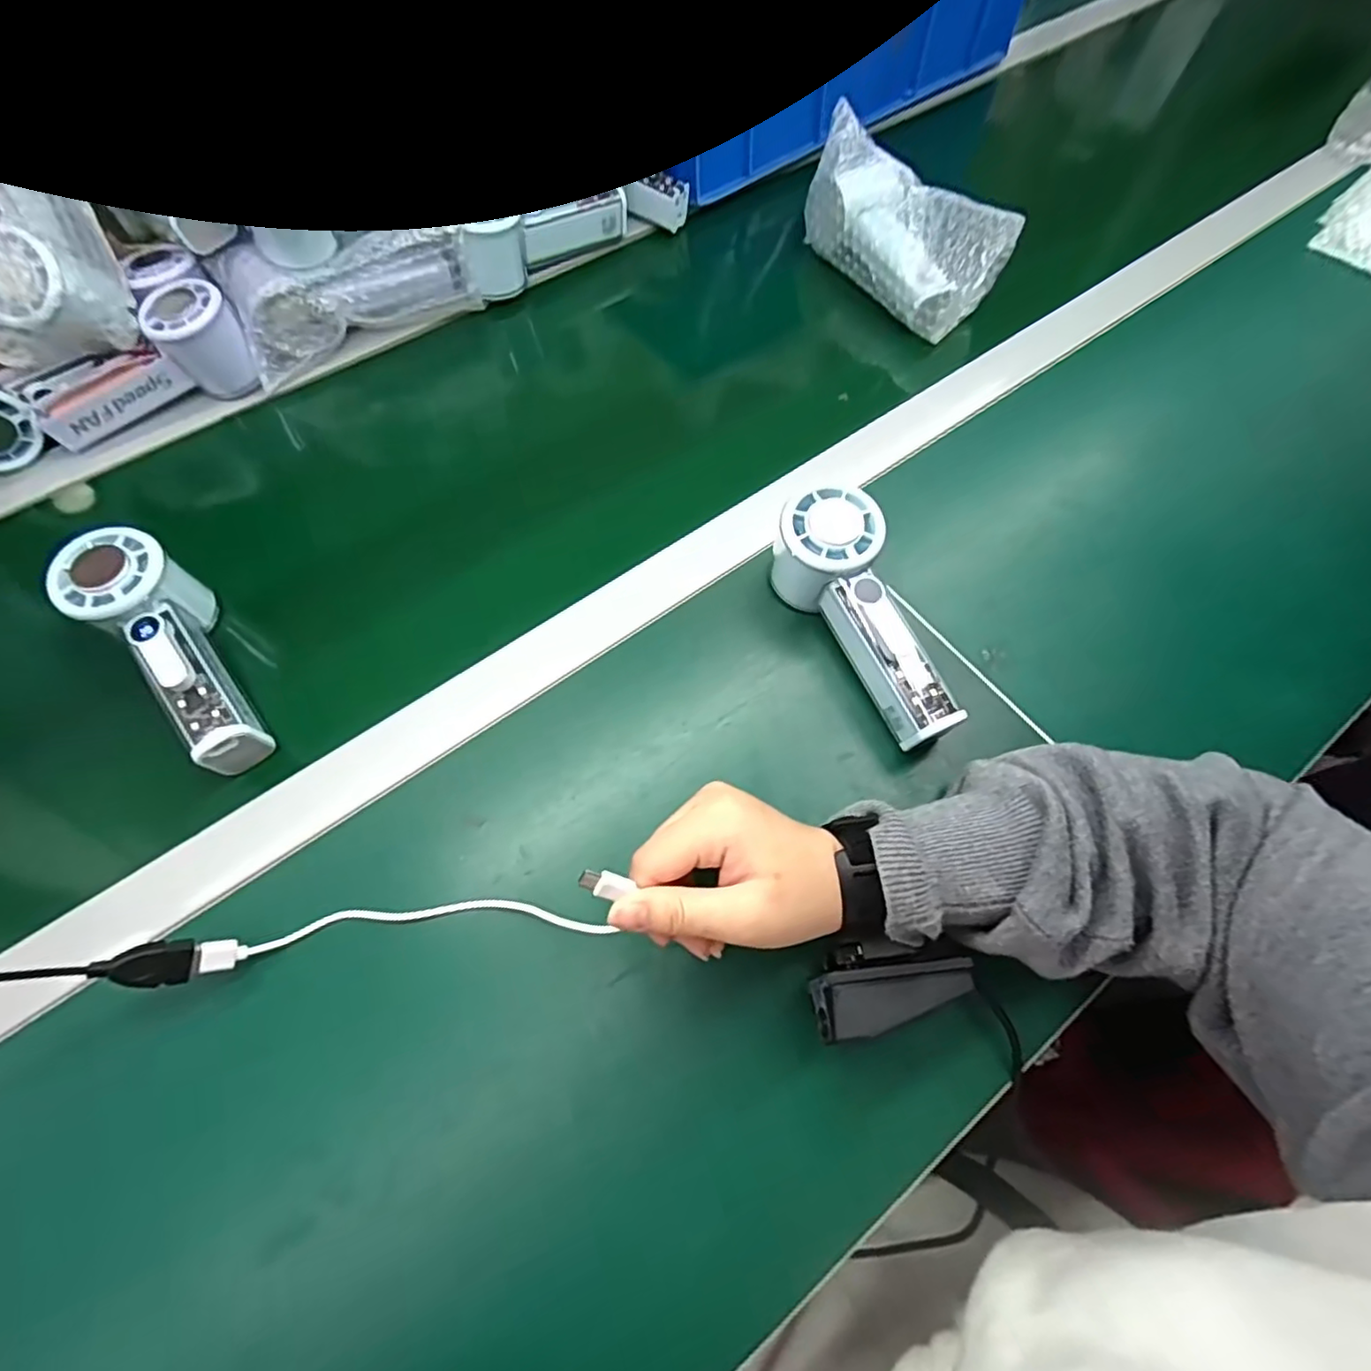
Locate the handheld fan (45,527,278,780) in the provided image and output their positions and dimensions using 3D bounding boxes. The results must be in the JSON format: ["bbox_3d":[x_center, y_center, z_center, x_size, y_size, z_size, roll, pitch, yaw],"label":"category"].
[{"bbox_3d":[-0.291,-0.017,0.363,0.050,0.052,0.157,-35,83,-14],"label":"handheld fan"}]

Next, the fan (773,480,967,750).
[{"bbox_3d":[0.104,-0.037,0.358,0.056,0.061,0.146,-25,67,-10],"label":"fan"}]

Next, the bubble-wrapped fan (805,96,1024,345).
[{"bbox_3d":[0.166,-0.367,0.504,0.062,0.075,0.189,-35,69,-14],"label":"bubble-wrapped fan"}]

